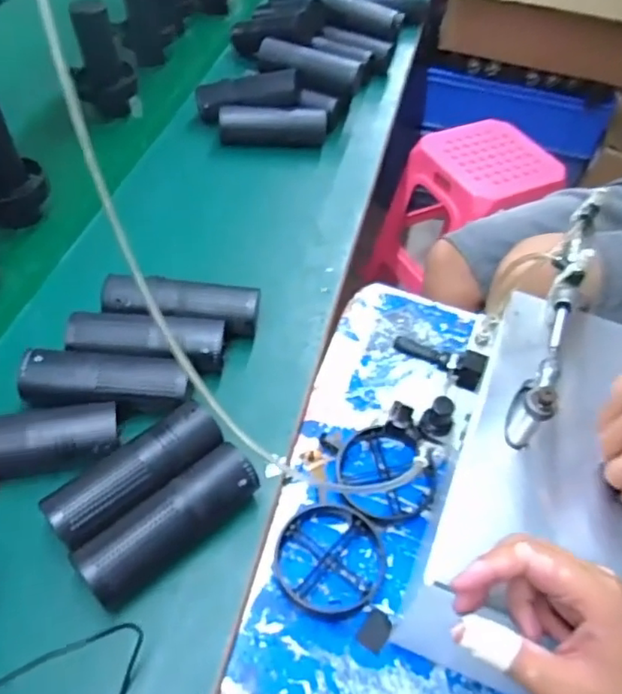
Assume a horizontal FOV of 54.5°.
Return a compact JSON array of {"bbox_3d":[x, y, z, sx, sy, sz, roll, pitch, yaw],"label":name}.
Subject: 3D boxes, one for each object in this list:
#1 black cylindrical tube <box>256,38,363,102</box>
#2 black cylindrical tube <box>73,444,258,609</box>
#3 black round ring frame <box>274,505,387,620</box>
[{"bbox_3d":[-0.010,-0.445,0.963,0.164,0.049,0.047,23,52,13],"label":"black cylindrical tube"},{"bbox_3d":[-0.121,0.156,0.532,0.162,0.066,0.053,-35,62,-29],"label":"black cylindrical tube"},{"bbox_3d":[0.019,0.192,0.547,0.100,0.016,0.098,3,51,-3],"label":"black round ring frame"}]

